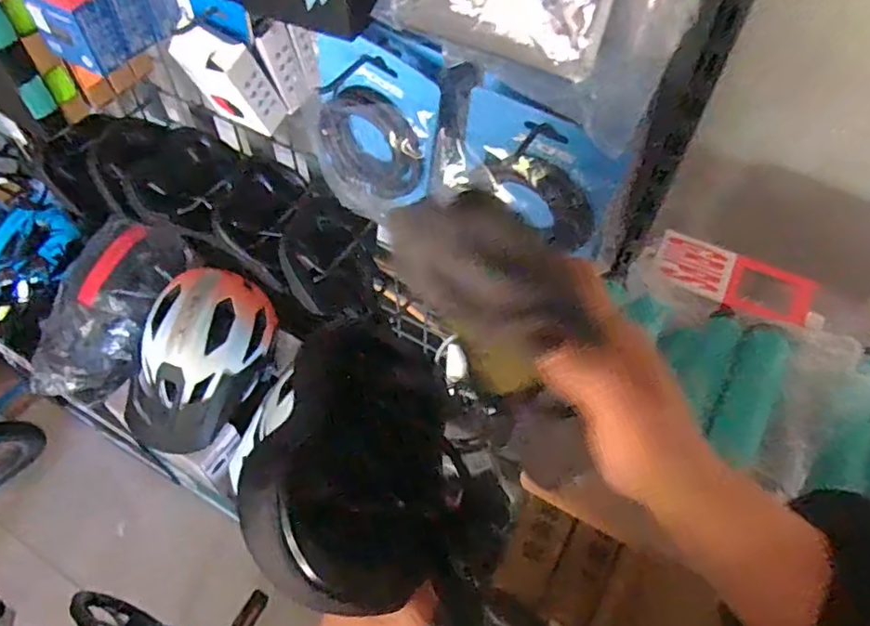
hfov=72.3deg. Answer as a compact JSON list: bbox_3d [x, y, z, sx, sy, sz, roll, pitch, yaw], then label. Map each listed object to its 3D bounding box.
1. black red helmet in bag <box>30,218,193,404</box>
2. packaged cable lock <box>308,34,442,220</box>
[{"bbox_3d":[-0.614,-0.003,1.101,0.257,0.202,0.293,15,56,9],"label":"black red helmet in bag"},{"bbox_3d":[-0.058,-0.164,0.566,0.136,0.174,0.032,29,59,18],"label":"packaged cable lock"}]

